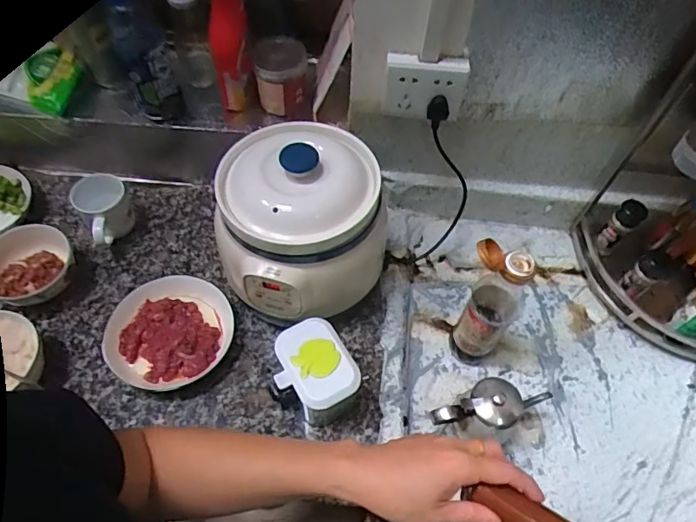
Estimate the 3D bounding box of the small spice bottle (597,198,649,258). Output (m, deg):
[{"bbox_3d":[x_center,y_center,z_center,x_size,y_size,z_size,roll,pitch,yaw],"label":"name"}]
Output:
[{"bbox_3d":[0.440,-0.053,0.817,0.048,0.106,0.044,-37,66,-25],"label":"small spice bottle"}]

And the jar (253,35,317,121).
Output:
[{"bbox_3d":[-0.098,-0.289,0.792,0.090,0.111,0.086,2,56,-3],"label":"jar"}]

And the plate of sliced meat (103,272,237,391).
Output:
[{"bbox_3d":[-0.255,0.101,0.714,0.164,0.032,0.170,2,56,-3],"label":"plate of sliced meat"}]

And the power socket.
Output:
[{"bbox_3d":[0.104,-0.234,0.677,0.107,0.073,0.033,6,56,0],"label":"power socket"}]

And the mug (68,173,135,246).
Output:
[{"bbox_3d":[-0.382,-0.079,0.794,0.078,0.075,0.095,-32,64,-23],"label":"mug"}]

